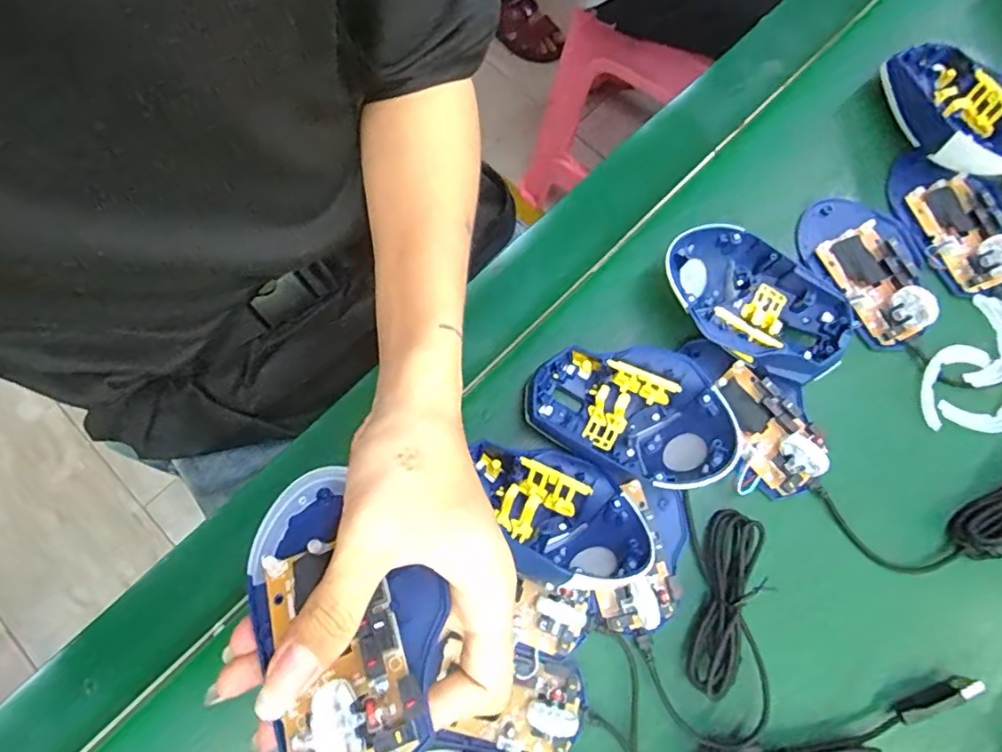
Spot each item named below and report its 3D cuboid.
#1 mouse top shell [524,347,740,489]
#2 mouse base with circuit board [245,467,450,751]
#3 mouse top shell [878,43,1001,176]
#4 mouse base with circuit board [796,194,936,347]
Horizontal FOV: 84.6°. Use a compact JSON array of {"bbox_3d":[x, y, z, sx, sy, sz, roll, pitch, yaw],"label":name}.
[{"bbox_3d":[0.076,0.019,0.326,0.117,0.040,0.077,27,77,5],"label":"mouse top shell"},{"bbox_3d":[-0.062,0.083,0.202,0.067,0.032,0.111,-31,55,-10],"label":"mouse base with circuit board"},{"bbox_3d":[0.317,-0.181,0.380,0.074,0.044,0.116,-13,77,-4],"label":"mouse top shell"},{"bbox_3d":[0.250,-0.078,0.363,0.070,0.025,0.108,-23,78,-7],"label":"mouse base with circuit board"}]

